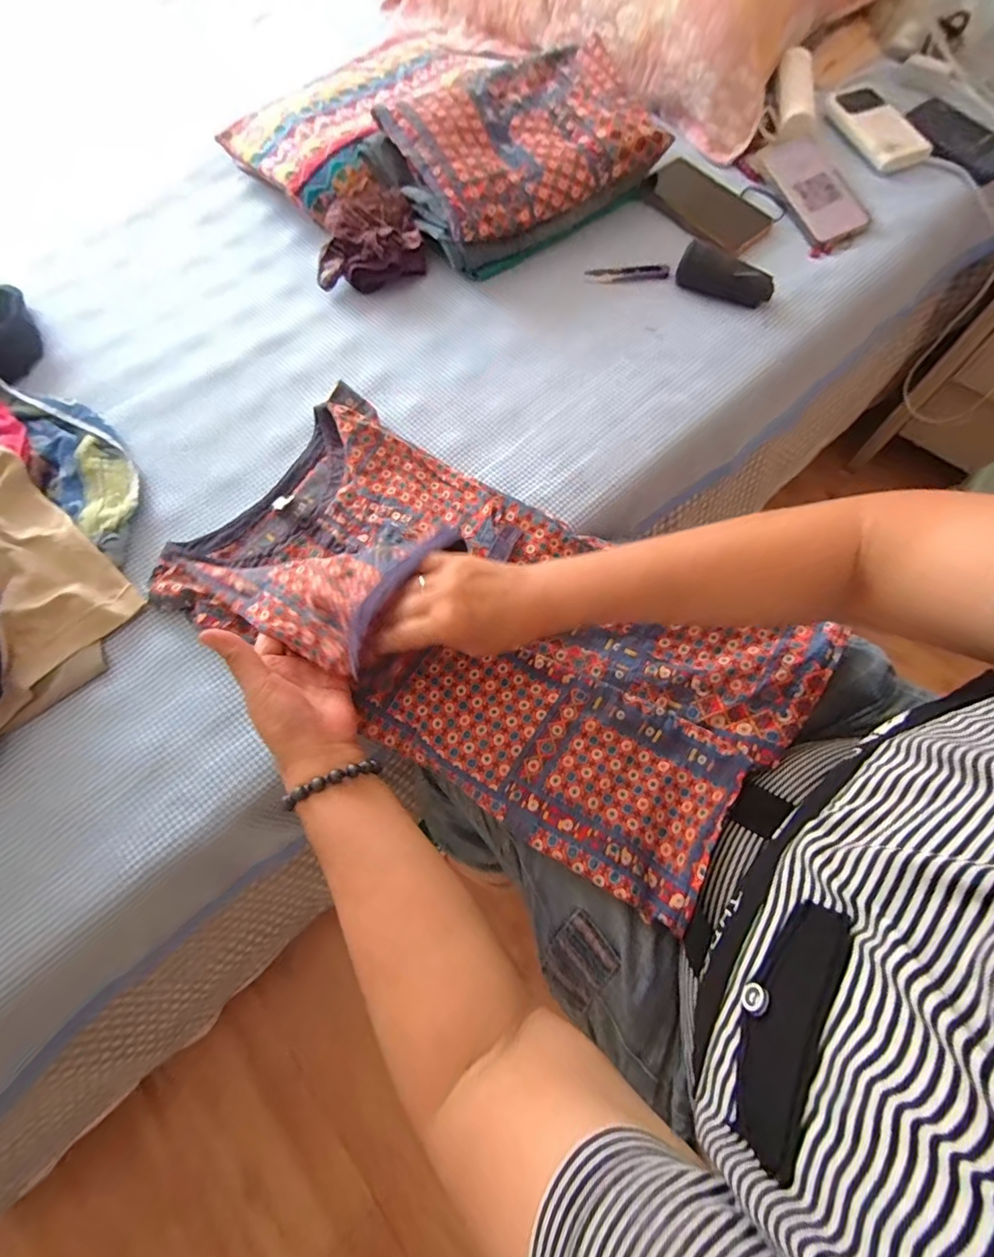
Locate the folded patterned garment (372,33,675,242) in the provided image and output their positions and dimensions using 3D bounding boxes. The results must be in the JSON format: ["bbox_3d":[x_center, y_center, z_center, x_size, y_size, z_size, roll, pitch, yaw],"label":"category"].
[{"bbox_3d":[0.035,-0.591,0.608,0.292,0.084,0.207,-28,71,-8],"label":"folded patterned garment"}]

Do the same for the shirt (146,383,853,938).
[{"bbox_3d":[-0.014,-0.016,0.427,0.532,0.087,0.269,33,73,10],"label":"shirt"}]

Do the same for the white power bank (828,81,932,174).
[{"bbox_3d":[0.494,-0.660,0.642,0.078,0.014,0.159,-20,70,-4],"label":"white power bank"}]

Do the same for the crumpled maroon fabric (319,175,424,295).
[{"bbox_3d":[-0.163,-0.494,0.618,0.128,0.050,0.141,-9,69,-4],"label":"crumpled maroon fabric"}]

